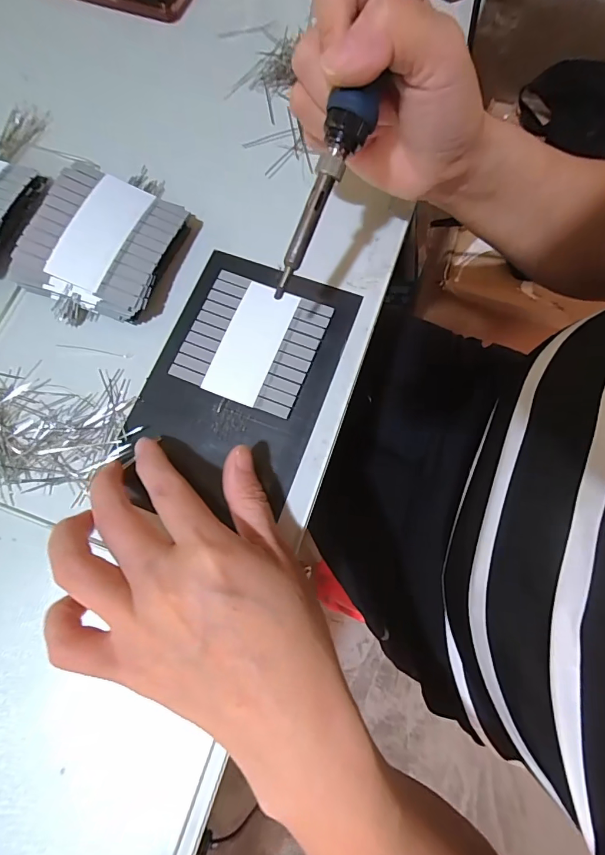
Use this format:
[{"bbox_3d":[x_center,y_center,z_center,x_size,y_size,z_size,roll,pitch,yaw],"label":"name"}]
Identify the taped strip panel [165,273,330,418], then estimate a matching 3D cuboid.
[{"bbox_3d":[-0.032,-0.054,0.260,0.078,0.004,0.077,21,76,7],"label":"taped strip panel"}]

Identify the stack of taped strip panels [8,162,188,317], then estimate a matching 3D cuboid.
[{"bbox_3d":[-0.125,-0.115,0.264,0.083,0.032,0.087,18,76,6],"label":"stack of taped strip panels"}]

